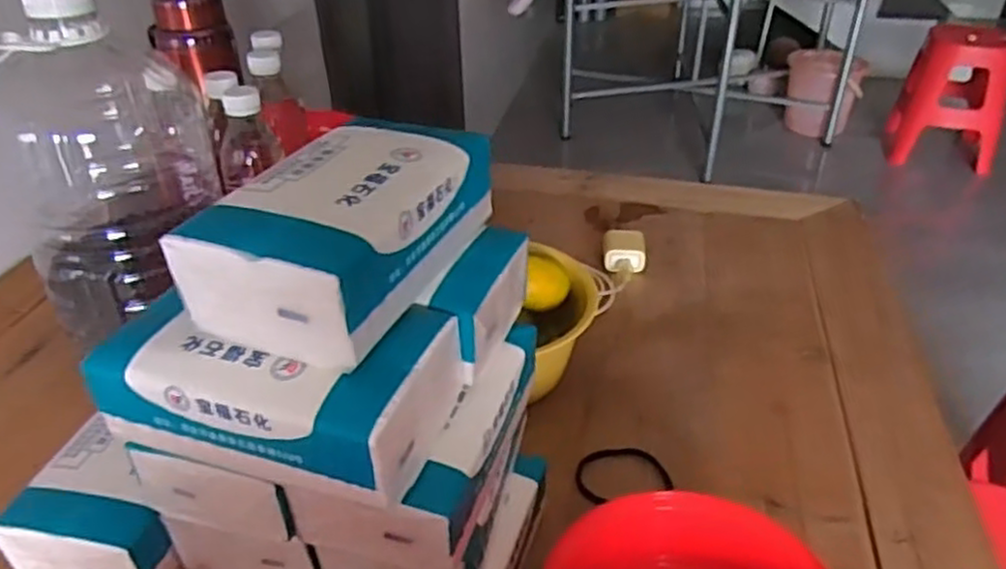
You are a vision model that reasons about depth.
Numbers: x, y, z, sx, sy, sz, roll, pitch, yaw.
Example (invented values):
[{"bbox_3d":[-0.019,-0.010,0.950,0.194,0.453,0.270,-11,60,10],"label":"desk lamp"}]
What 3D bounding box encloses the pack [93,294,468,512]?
[{"bbox_3d":[-0.111,0.045,0.368,0.158,0.057,0.089,11,37,17],"label":"pack"}]

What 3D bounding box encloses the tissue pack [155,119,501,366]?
[{"bbox_3d":[-0.074,-0.031,0.374,0.086,0.057,0.154,14,38,20],"label":"tissue pack"}]

